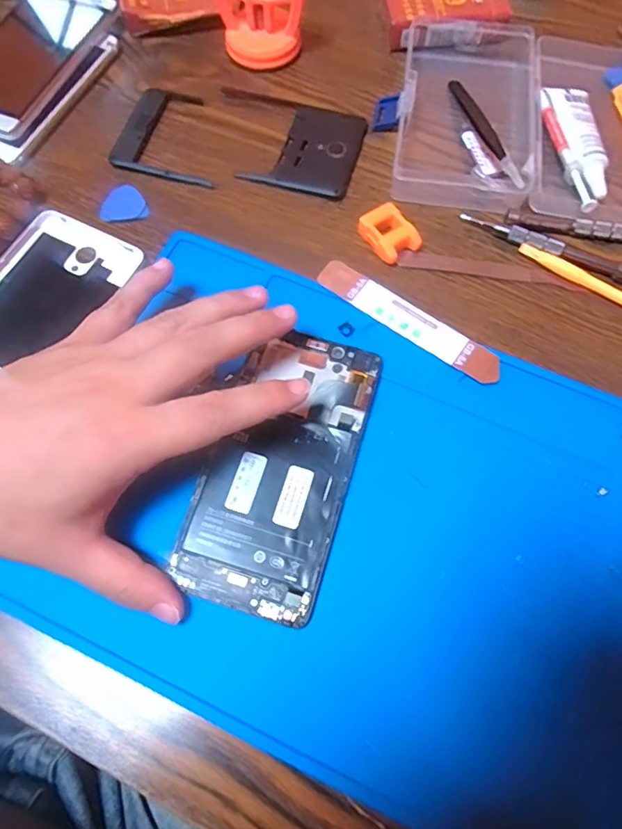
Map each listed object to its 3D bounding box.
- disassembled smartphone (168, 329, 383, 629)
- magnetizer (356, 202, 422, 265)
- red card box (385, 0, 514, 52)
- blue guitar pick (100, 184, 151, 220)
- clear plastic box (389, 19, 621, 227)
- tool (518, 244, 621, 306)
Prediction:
[{"bbox_3d":[-0.017,0.024,0.271,0.076,0.006,0.146,16,69,5],"label":"disassembled smartphone"},{"bbox_3d":[0.048,-0.110,0.322,0.028,0.012,0.034,-31,72,-12],"label":"magnetizer"},{"bbox_3d":[0.098,-0.297,0.389,0.087,0.026,0.052,-7,69,-3],"label":"red card box"},{"bbox_3d":[-0.120,-0.136,0.337,0.030,0.005,0.025,-6,69,-3],"label":"blue guitar pick"},{"bbox_3d":[0.150,-0.202,0.352,0.174,0.022,0.162,9,69,3],"label":"clear plastic box"},{"bbox_3d":[0.165,-0.081,0.315,0.083,0.006,0.010,32,72,11],"label":"tool"}]

